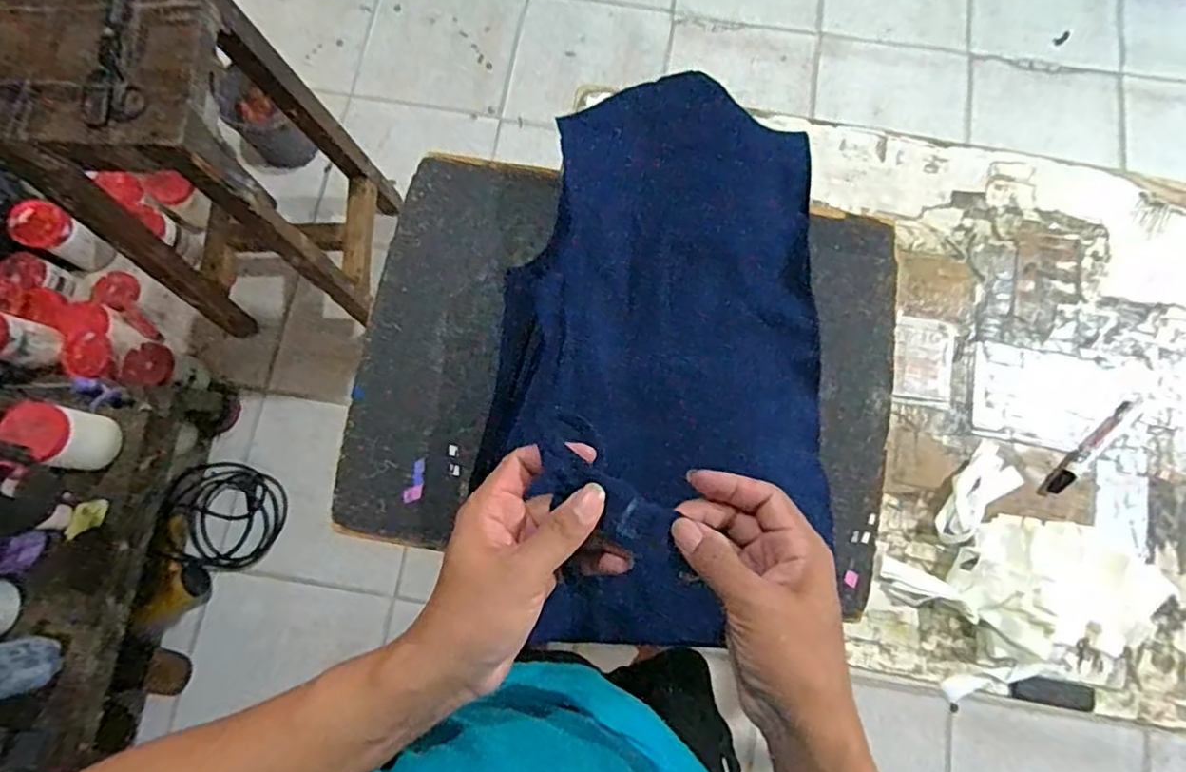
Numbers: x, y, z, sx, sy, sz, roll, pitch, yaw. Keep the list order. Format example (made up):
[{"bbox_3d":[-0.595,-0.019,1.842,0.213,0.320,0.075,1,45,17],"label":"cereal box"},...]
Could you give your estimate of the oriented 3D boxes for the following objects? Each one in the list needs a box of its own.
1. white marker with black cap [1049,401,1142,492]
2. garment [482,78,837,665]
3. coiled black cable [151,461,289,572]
[{"bbox_3d":[0.535,0.062,0.667,0.137,0.012,0.019,-44,81,-8],"label":"white marker with black cap"},{"bbox_3d":[0.076,-0.030,0.655,0.324,0.065,0.575,8,78,2],"label":"garment"},{"bbox_3d":[-0.824,0.288,1.393,0.227,0.091,0.219,19,79,4],"label":"coiled black cable"}]

